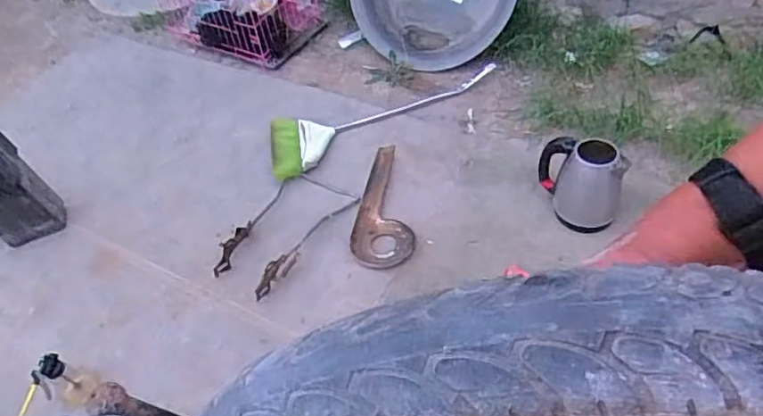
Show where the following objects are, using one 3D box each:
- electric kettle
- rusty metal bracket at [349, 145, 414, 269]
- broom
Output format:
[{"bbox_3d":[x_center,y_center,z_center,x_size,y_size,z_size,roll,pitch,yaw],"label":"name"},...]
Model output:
[{"bbox_3d":[0.491,-0.057,1.416,0.180,0.214,0.172,-2,48,7],"label":"electric kettle"},{"bbox_3d":[0.028,-0.020,1.594,0.161,0.035,0.464,6,48,9],"label":"rusty metal bracket"},{"bbox_3d":[-0.016,-0.319,1.835,0.770,0.079,0.237,-27,51,-20],"label":"broom"}]

